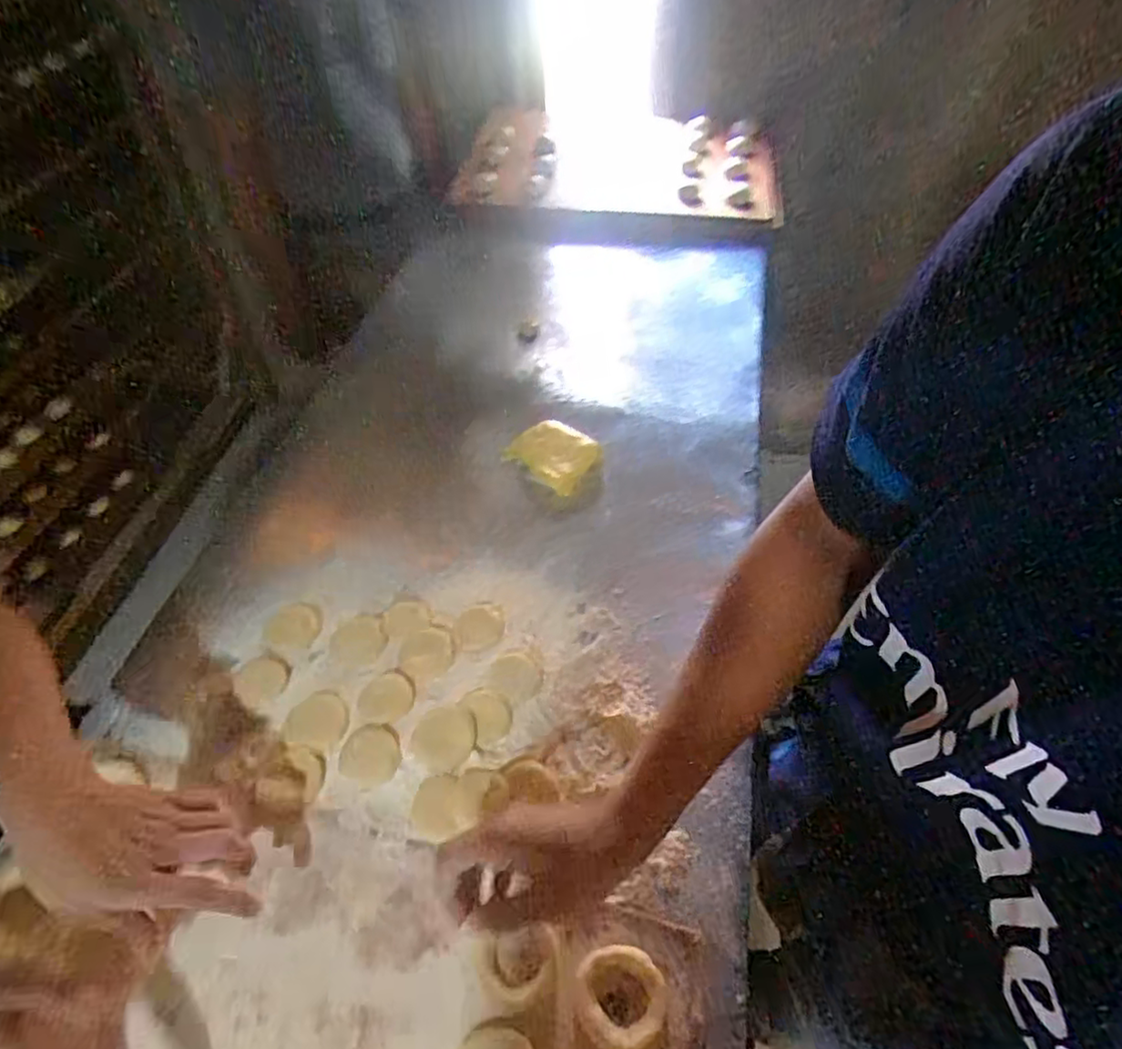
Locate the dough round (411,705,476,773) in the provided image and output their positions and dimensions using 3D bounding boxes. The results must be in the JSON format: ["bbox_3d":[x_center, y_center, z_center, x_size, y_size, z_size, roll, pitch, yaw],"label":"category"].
[{"bbox_3d":[-0.108,0.198,0.605,0.057,0.013,0.056,0,50,0],"label":"dough round"}]

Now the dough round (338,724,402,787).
[{"bbox_3d":[-0.174,0.210,0.598,0.056,0.011,0.050,24,54,19],"label":"dough round"}]

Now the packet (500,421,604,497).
[{"bbox_3d":[-0.011,-0.095,0.851,0.101,0.025,0.091,24,54,19],"label":"packet"}]

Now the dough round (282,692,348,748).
[{"bbox_3d":[-0.233,0.185,0.624,0.061,0.008,0.051,3,50,3],"label":"dough round"}]

